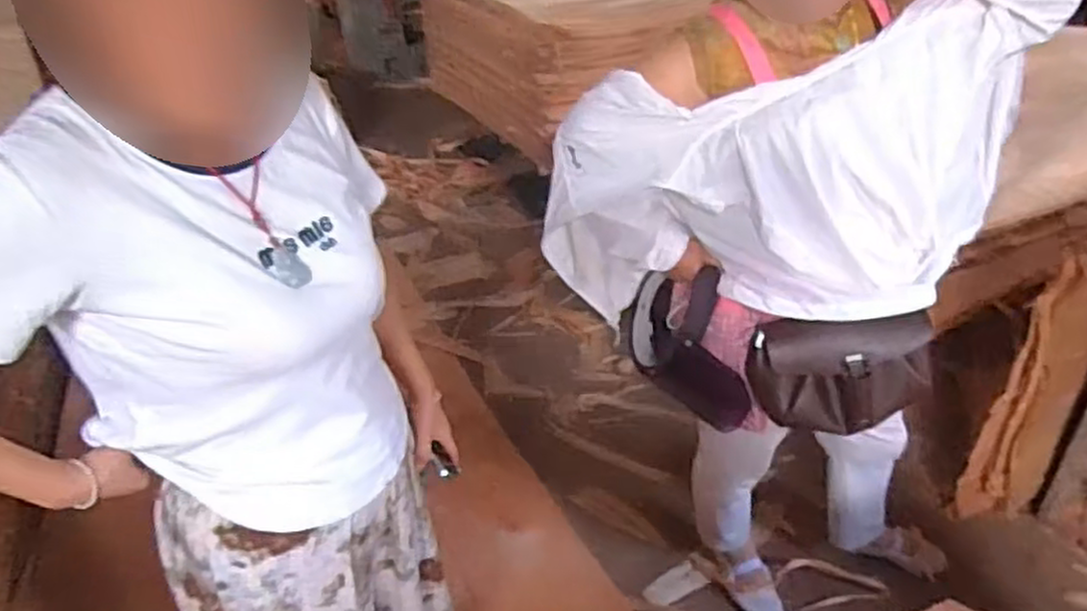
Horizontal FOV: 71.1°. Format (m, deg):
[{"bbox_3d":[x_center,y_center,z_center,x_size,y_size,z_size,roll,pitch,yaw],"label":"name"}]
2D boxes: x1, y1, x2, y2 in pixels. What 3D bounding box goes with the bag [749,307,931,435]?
[{"bbox_3d":[0.434,0.102,1.122,0.255,0.168,0.073,5,34,12],"label":"bag"}]

